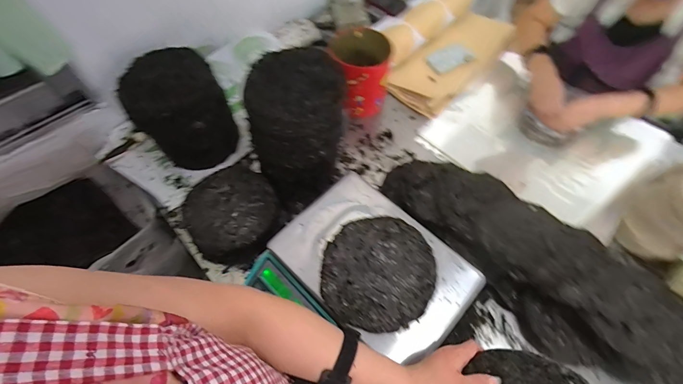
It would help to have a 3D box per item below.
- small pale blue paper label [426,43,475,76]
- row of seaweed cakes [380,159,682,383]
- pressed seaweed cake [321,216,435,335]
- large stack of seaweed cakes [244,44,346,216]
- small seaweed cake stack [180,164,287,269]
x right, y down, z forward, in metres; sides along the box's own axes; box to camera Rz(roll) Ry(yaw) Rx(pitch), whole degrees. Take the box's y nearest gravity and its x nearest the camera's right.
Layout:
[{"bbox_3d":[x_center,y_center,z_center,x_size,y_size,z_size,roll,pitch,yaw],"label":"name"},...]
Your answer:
[{"bbox_3d":[0.335,-0.414,0.990,0.143,0.010,0.068,-26,91,-9],"label":"small pale blue paper label"},{"bbox_3d":[0.549,0.232,0.630,1.078,0.086,0.272,37,67,19],"label":"row of seaweed cakes"},{"bbox_3d":[0.063,0.137,0.557,0.184,0.024,0.191,5,60,4],"label":"pressed seaweed cake"},{"bbox_3d":[-0.087,-0.126,0.737,0.216,0.306,0.176,-13,61,-7],"label":"large stack of seaweed cakes"},{"bbox_3d":[-0.250,0.062,0.761,0.206,0.108,0.209,-31,64,-16],"label":"small seaweed cake stack"}]

